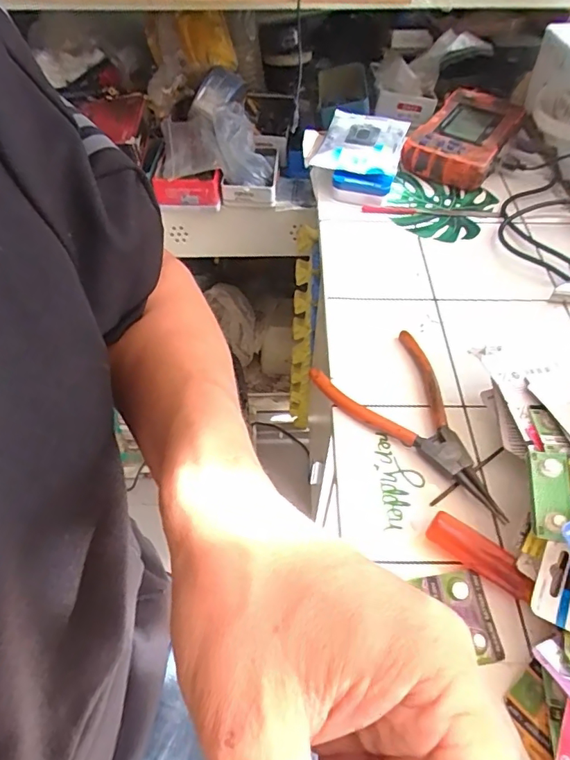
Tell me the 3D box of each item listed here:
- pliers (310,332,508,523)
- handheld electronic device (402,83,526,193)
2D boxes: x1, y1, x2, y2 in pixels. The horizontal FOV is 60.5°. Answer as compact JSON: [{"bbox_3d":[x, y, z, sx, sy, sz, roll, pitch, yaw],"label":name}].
[{"bbox_3d":[0.108,0.022,0.368,0.089,0.013,0.163,-37,61,-24],"label":"pliers"},{"bbox_3d":[0.215,-0.290,0.587,0.100,0.045,0.160,26,57,18],"label":"handheld electronic device"}]

